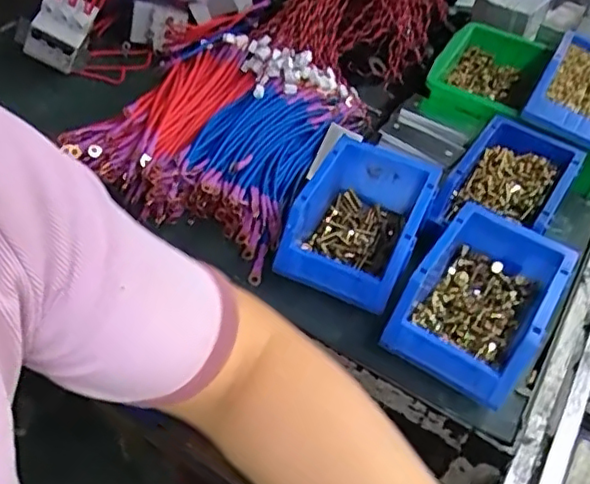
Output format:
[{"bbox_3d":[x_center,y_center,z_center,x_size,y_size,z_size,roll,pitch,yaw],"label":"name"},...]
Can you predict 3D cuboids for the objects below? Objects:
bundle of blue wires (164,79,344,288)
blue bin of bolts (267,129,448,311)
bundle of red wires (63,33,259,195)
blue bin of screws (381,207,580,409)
[{"bbox_3d":[-0.045,-0.089,0.649,0.121,0.035,0.242,16,47,8],"label":"bundle of blue wires"},{"bbox_3d":[0.060,-0.020,0.581,0.108,0.066,0.151,20,47,11],"label":"blue bin of bolts"},{"bbox_3d":[-0.124,-0.152,0.687,0.095,0.035,0.250,21,48,13],"label":"bundle of red wires"},{"bbox_3d":[0.156,0.045,0.522,0.111,0.055,0.152,29,50,19],"label":"blue bin of screws"}]

